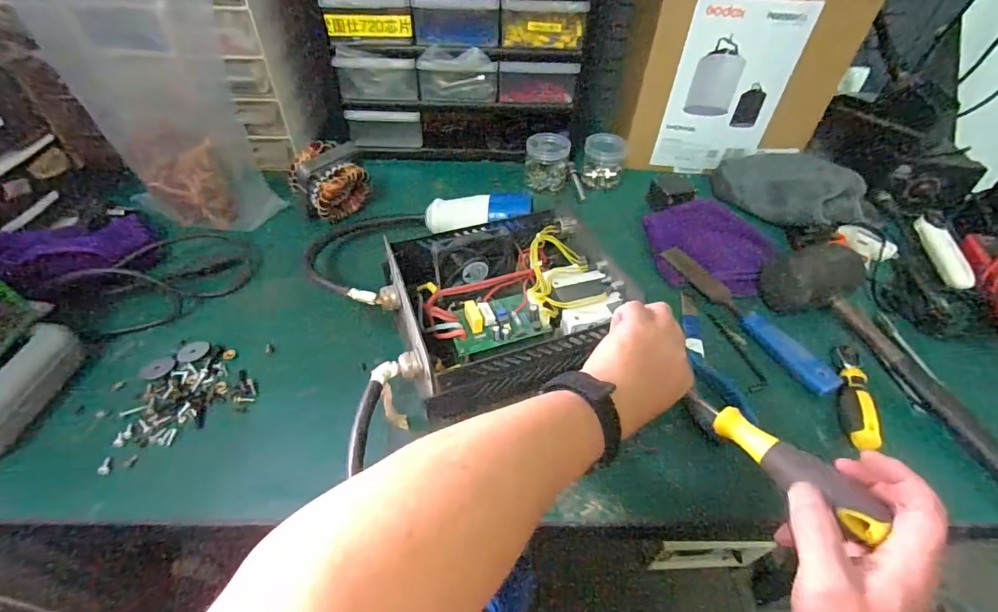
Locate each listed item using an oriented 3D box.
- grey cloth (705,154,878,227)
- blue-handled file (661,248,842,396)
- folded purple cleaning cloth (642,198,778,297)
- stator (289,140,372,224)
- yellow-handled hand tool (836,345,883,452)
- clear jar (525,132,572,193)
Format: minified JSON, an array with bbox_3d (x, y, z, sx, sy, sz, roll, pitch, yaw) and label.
[{"bbox_3d":[0.424,-0.168,0.659,0.145,0.053,0.204,-32,56,-28],"label":"grey cloth"},{"bbox_3d":[0.270,0.007,0.515,0.029,0.016,0.228,-20,51,-20],"label":"blue-handled file"},{"bbox_3d":[0.259,-0.079,0.569,0.124,0.028,0.144,-3,47,-6],"label":"folded purple cleaning cloth"},{"bbox_3d":[-0.216,-0.160,0.595,0.070,0.083,0.085,31,53,24],"label":"stator"},{"bbox_3d":[0.341,0.081,0.438,0.023,0.026,0.127,18,48,14],"label":"yellow-handled hand tool"},{"bbox_3d":[0.071,-0.213,0.675,0.065,0.058,0.053,6,47,3],"label":"clear jar"}]

